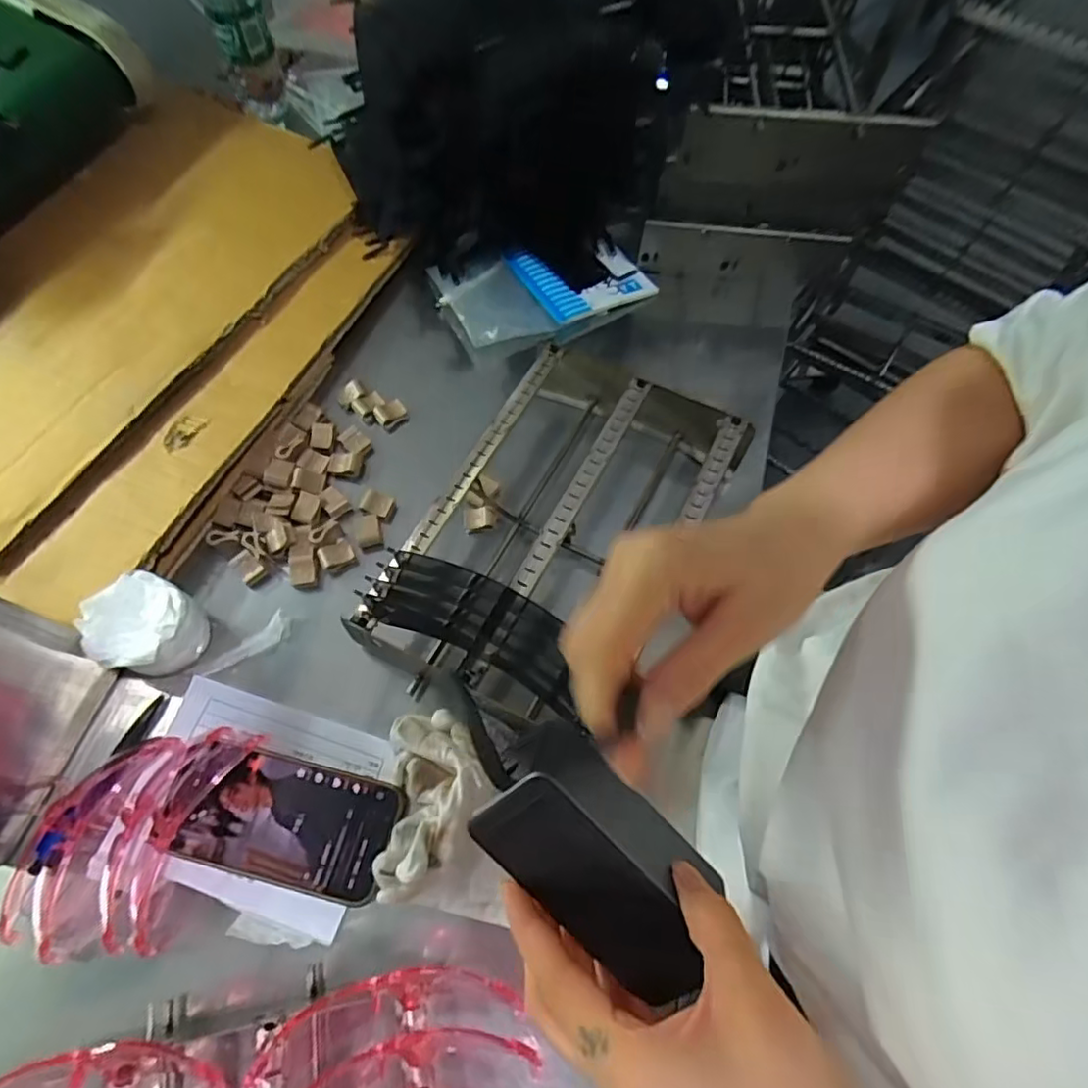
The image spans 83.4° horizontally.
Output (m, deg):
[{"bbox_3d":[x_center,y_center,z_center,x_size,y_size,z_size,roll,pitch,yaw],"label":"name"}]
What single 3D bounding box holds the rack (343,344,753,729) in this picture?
[{"bbox_3d":[0.016,-0.020,0.503,0.188,0.077,0.302,31,67,12],"label":"rack"}]

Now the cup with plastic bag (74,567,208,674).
[{"bbox_3d":[-0.293,0.062,0.456,0.067,0.055,0.070,1,64,-2],"label":"cup with plastic bag"}]

